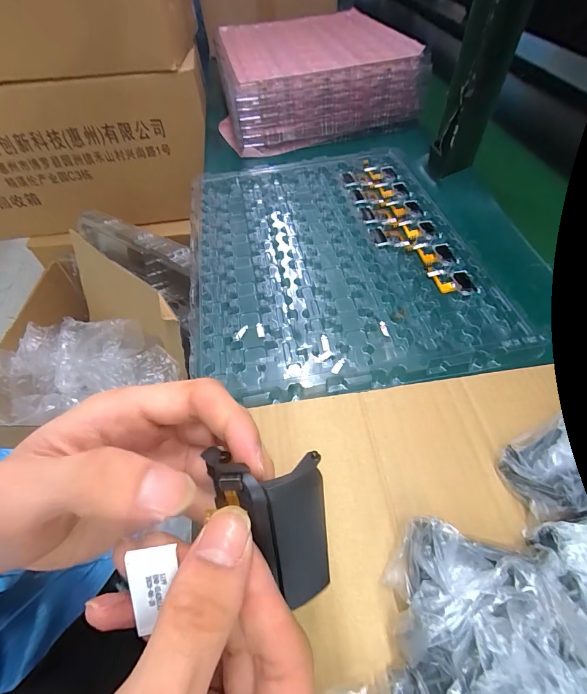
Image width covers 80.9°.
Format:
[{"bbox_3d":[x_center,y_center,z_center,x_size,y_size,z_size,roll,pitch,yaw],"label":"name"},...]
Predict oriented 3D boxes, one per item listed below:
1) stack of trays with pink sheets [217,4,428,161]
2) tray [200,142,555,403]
[{"bbox_3d":[0.015,-0.499,0.623,0.321,0.083,0.382,-16,55,-8],"label":"stack of trays with pink sheets"},{"bbox_3d":[0.036,-0.116,0.395,0.299,0.017,0.368,-9,54,-3],"label":"tray"}]

